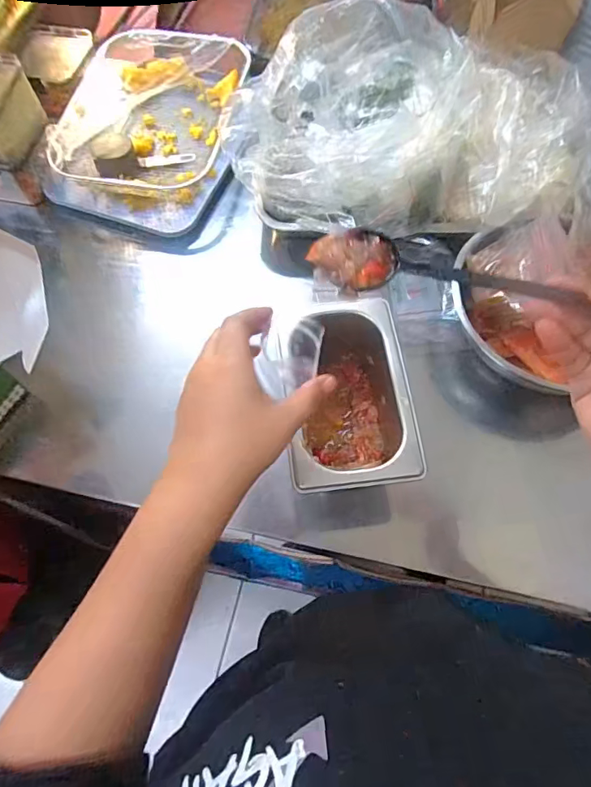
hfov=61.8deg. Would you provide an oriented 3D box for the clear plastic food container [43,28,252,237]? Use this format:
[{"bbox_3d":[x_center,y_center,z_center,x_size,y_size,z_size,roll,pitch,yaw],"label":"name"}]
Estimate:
[{"bbox_3d":[-0.181,-0.354,0.646,0.217,0.078,0.286,10,66,6],"label":"clear plastic food container"}]

